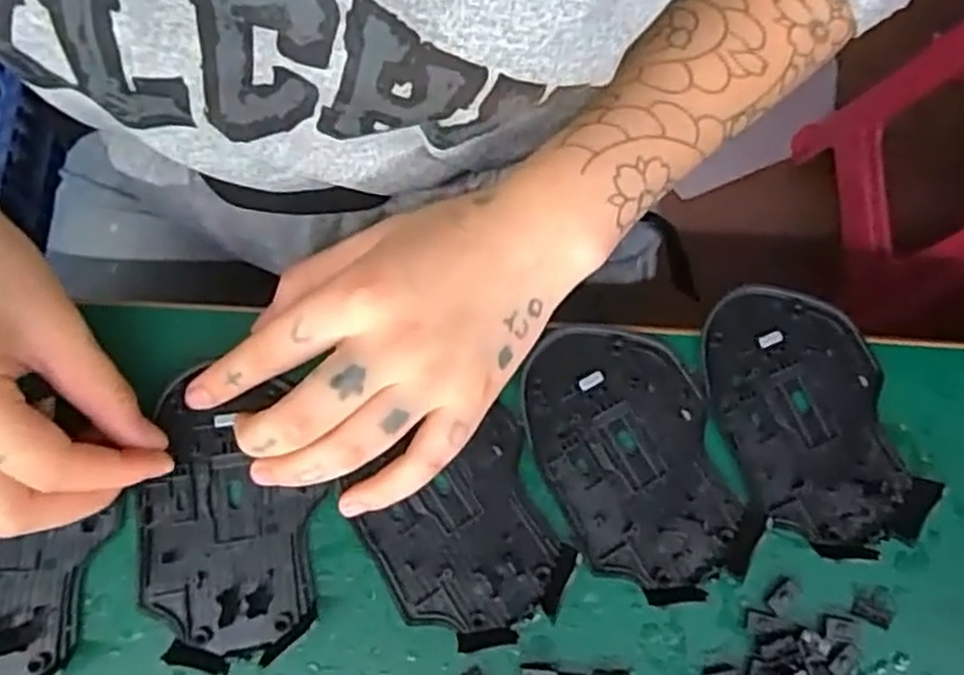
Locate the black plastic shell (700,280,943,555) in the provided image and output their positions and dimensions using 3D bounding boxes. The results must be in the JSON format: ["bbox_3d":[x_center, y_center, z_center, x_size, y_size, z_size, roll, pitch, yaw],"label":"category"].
[{"bbox_3d":[0.136,0.032,0.314,0.069,0.012,0.113,-14,77,-5],"label":"black plastic shell"}]

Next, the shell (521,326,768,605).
[{"bbox_3d":[0.062,0.047,0.307,0.071,0.010,0.112,-22,78,-7],"label":"shell"}]

